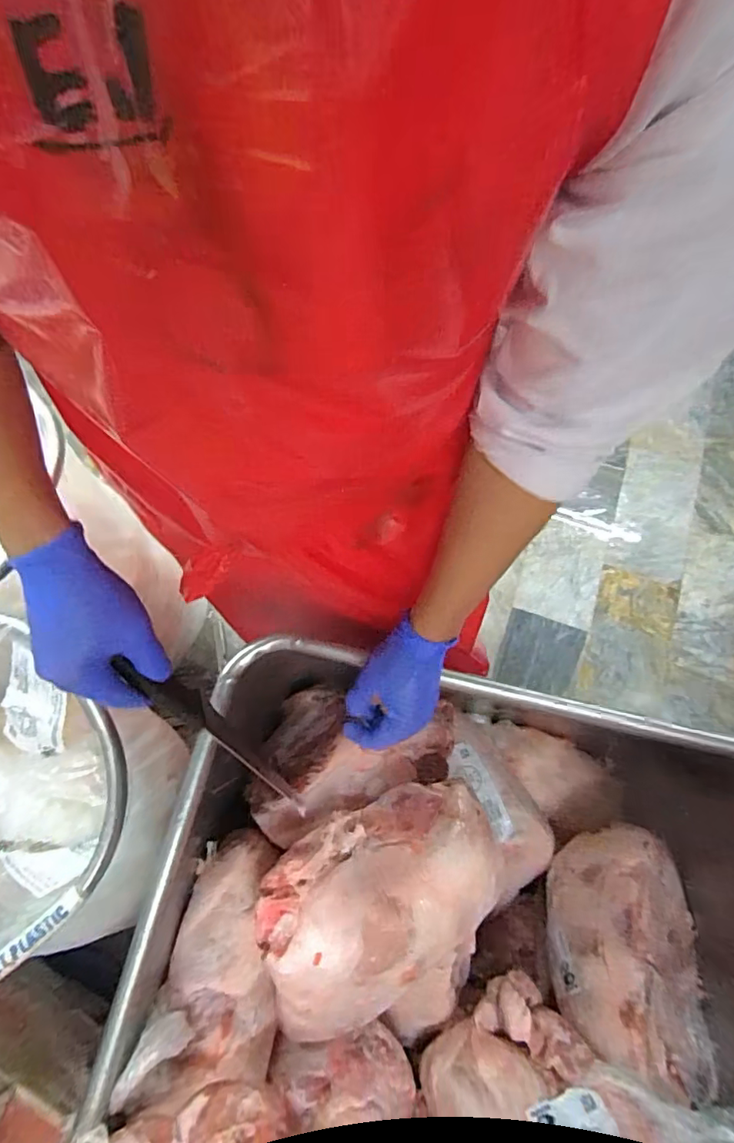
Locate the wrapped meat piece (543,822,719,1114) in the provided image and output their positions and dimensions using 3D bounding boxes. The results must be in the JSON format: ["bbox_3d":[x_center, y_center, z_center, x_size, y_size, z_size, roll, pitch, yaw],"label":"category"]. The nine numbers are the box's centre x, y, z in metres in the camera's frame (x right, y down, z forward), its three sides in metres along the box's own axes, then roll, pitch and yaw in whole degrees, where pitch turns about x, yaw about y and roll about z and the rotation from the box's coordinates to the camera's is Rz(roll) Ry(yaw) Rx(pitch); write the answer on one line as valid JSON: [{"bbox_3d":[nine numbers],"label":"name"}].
[{"bbox_3d":[0.354,0.494,0.727,0.173,0.145,0.266,16,69,5],"label":"wrapped meat piece"}]

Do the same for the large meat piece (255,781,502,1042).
[{"bbox_3d":[0.014,0.348,0.554,0.289,0.100,0.189,-28,72,-11],"label":"large meat piece"}]

